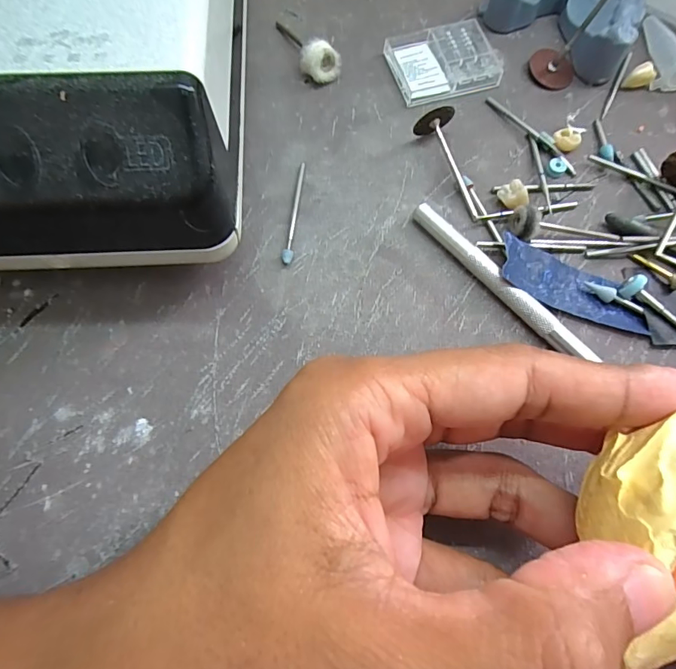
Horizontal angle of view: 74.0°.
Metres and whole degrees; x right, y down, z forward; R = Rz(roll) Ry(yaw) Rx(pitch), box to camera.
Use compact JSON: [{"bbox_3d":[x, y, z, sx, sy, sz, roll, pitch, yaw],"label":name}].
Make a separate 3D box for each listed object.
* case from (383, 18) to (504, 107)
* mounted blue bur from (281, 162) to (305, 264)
[{"bbox_3d":[0.047,-0.124,0.201,0.046,0.008,0.038,-16,73,-6],"label":"case"},{"bbox_3d":[-0.017,-0.049,0.176,0.004,0.004,0.047,5,72,1],"label":"mounted blue bur"}]

